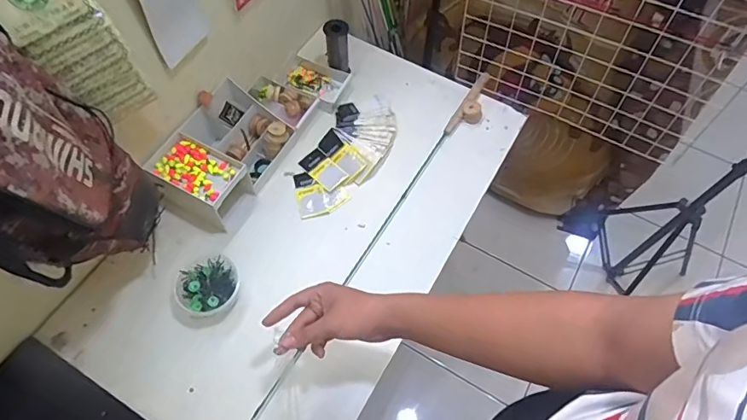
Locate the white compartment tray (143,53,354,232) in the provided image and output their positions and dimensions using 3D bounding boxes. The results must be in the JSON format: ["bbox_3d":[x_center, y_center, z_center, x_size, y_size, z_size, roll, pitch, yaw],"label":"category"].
[{"bbox_3d":[-0.226,-0.173,0.900,0.167,0.101,0.390,29,65,14],"label":"white compartment tray"}]

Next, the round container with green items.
[{"bbox_3d":[-0.261,0.117,0.772,0.091,0.051,0.102,1,62,0],"label":"round container with green items"}]

